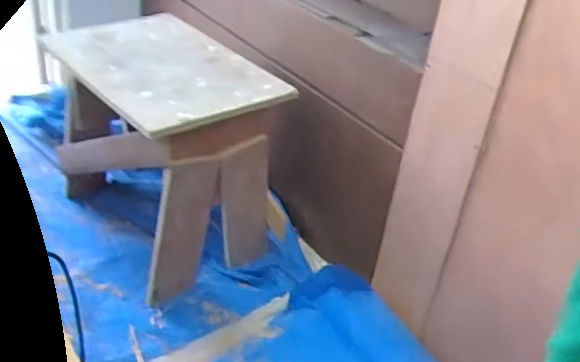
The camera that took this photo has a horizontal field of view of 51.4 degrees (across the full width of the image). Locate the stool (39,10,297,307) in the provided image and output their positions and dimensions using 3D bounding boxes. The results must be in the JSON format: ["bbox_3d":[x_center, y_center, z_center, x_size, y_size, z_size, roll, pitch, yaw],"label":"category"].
[{"bbox_3d":[-0.336,-0.089,1.621,0.407,0.546,0.546,-25,44,-38],"label":"stool"}]

